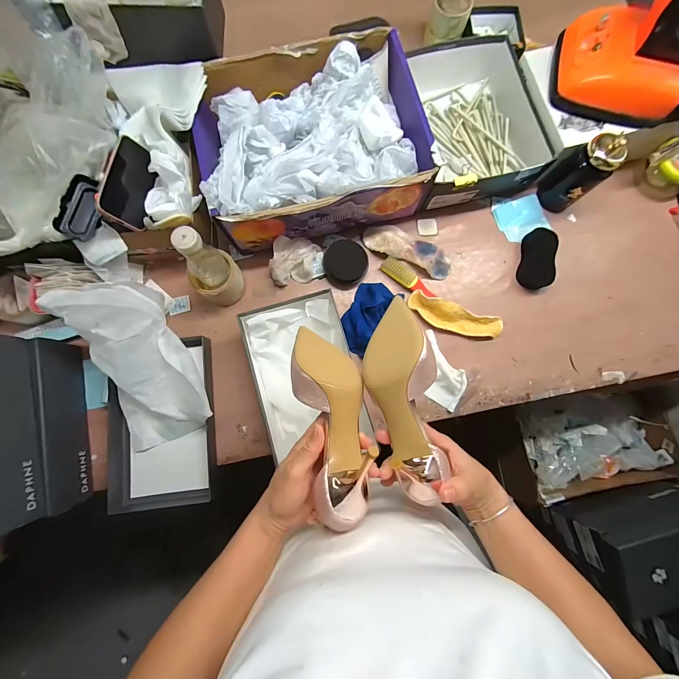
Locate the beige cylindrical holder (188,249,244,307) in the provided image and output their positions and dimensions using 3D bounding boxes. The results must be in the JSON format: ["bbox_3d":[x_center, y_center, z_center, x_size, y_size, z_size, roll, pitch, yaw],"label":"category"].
[{"bbox_3d":[-0.226,-0.109,0.587,0.086,0.076,0.079,-40,85,-5],"label":"beige cylindrical holder"}]

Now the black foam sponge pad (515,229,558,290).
[{"bbox_3d":[0.422,-0.170,0.634,0.056,0.033,0.120,10,82,1],"label":"black foam sponge pad"}]

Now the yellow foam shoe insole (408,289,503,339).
[{"bbox_3d":[0.237,-0.046,0.606,0.192,0.031,0.057,18,83,2],"label":"yellow foam shoe insole"}]

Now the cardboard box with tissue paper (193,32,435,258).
[{"bbox_3d":[-0.055,-0.379,0.580,0.391,0.152,0.313,-16,83,-3],"label":"cardboard box with tissue paper"}]

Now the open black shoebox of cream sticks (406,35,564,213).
[{"bbox_3d":[0.276,-0.468,0.644,0.269,0.106,0.356,-7,82,-1],"label":"open black shoebox of cream sticks"}]

